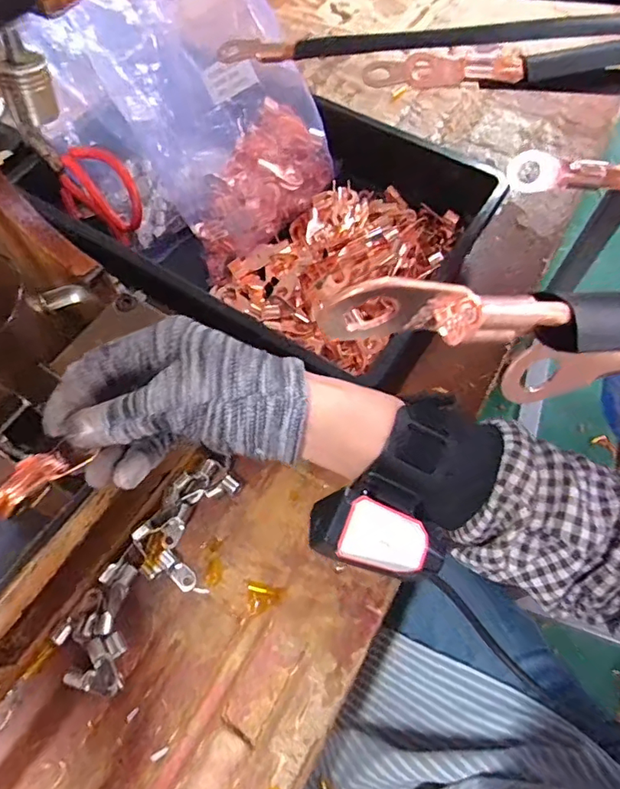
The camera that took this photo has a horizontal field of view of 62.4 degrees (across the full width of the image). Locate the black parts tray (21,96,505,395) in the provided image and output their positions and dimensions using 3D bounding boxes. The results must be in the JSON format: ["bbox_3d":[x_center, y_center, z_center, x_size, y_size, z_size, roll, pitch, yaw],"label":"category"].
[{"bbox_3d":[-0.045,-0.159,0.448,0.349,0.087,0.246,25,66,13],"label":"black parts tray"}]

